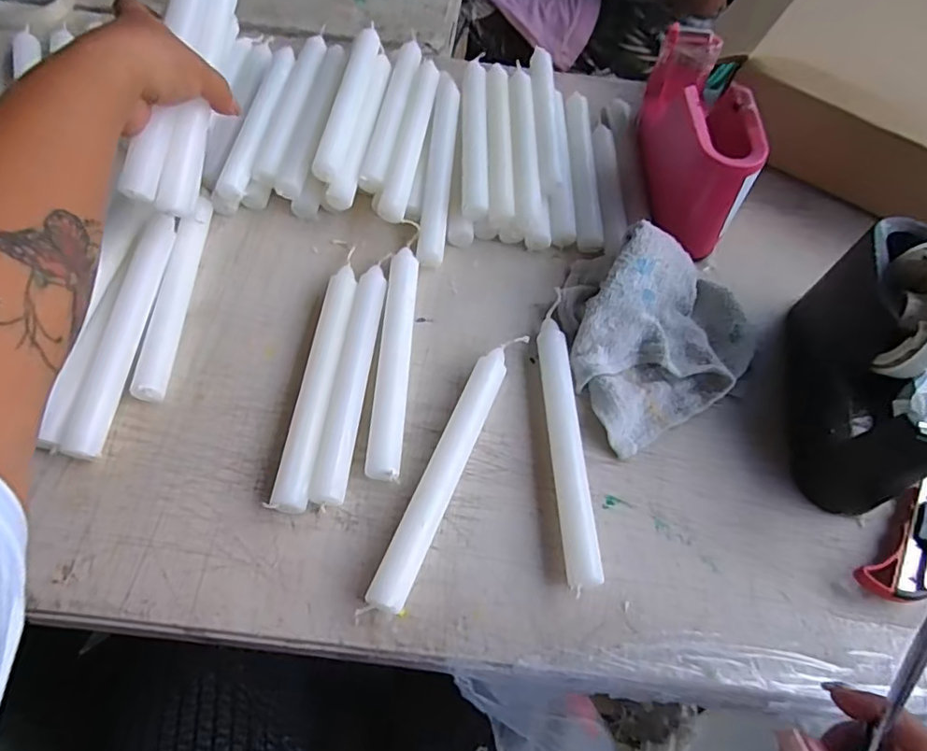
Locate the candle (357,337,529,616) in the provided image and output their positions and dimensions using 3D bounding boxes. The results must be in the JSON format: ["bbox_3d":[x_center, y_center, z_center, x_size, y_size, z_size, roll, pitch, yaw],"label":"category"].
[{"bbox_3d":[-0.008,0.056,0.388,0.025,0.020,0.209,22,62,9],"label":"candle"}]

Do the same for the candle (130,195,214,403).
[{"bbox_3d":[-0.218,-0.063,0.438,0.020,0.023,0.185,1,61,-3],"label":"candle"}]

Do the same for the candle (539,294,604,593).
[{"bbox_3d":[0.070,0.035,0.404,0.021,0.019,0.215,0,61,-4],"label":"candle"}]

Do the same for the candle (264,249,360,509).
[{"bbox_3d":[-0.099,-0.002,0.409,0.025,0.020,0.201,7,61,0],"label":"candle"}]

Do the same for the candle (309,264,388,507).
[{"bbox_3d":[-0.079,-0.001,0.417,0.023,0.018,0.192,6,61,0],"label":"candle"}]

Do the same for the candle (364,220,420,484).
[{"bbox_3d":[-0.050,-0.026,0.433,0.023,0.023,0.221,3,61,-2],"label":"candle"}]

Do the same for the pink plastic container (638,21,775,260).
[{"bbox_3d":[0.197,-0.199,0.505,0.057,0.106,0.178,3,61,-2],"label":"pink plastic container"}]

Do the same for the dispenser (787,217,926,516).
[{"bbox_3d":[0.279,-0.013,0.382,0.062,0.125,0.181,14,61,4],"label":"dispenser"}]

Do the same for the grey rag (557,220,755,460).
[{"bbox_3d":[0.152,-0.036,0.431,0.145,0.048,0.170,-6,62,-7],"label":"grey rag"}]

